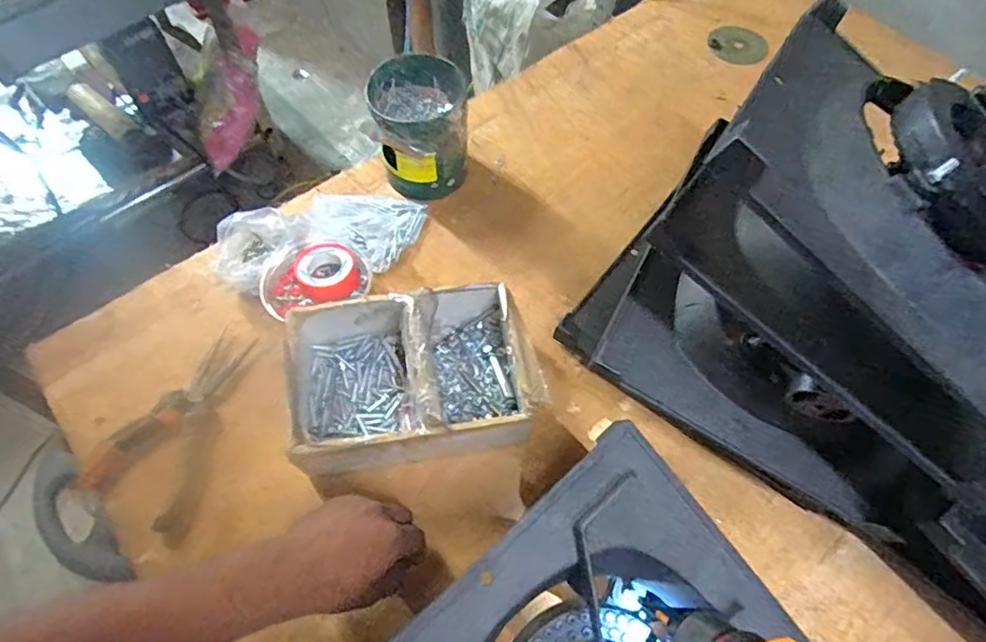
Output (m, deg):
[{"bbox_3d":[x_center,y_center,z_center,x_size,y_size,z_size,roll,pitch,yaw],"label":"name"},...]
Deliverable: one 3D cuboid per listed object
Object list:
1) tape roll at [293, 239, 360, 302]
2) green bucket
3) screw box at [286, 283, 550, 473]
[{"bbox_3d":[-0.185,-0.053,0.643,0.064,0.028,0.076,-30,65,-15],"label":"tape roll"},{"bbox_3d":[-0.086,-0.226,0.700,0.107,0.123,0.116,-2,61,-1],"label":"green bucket"},{"bbox_3d":[-0.077,0.048,0.563,0.223,0.083,0.154,-11,62,-6],"label":"screw box"}]

